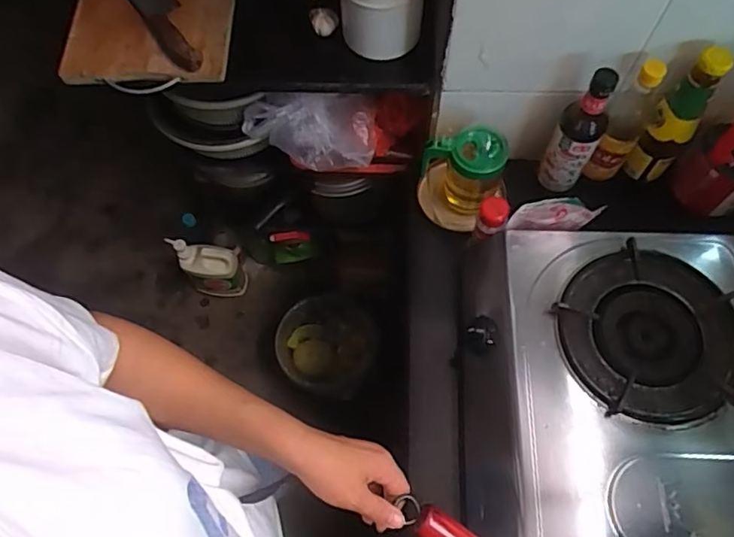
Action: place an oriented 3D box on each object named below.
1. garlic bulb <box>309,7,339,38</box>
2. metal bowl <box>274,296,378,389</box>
[{"bbox_3d":[-0.066,-0.385,0.889,0.043,0.038,0.036,-6,66,-3],"label":"garlic bulb"},{"bbox_3d":[-0.105,0.188,1.444,0.251,0.092,0.238,0,66,0],"label":"metal bowl"}]

